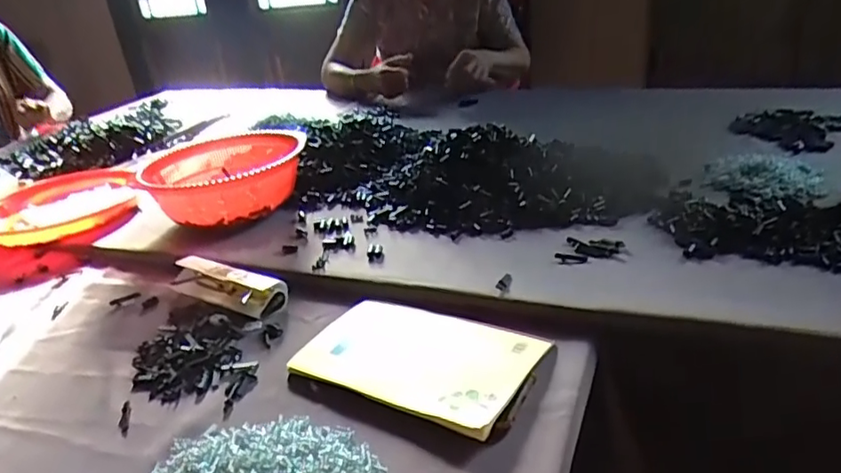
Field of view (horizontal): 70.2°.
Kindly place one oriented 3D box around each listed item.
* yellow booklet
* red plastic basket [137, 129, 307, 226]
[{"bbox_3d":[0.001,0.108,0.547,0.206,0.018,0.140,9,31,30],"label":"yellow booklet"},{"bbox_3d":[-0.288,-0.090,0.886,0.216,0.083,0.258,-22,30,-28],"label":"red plastic basket"}]

